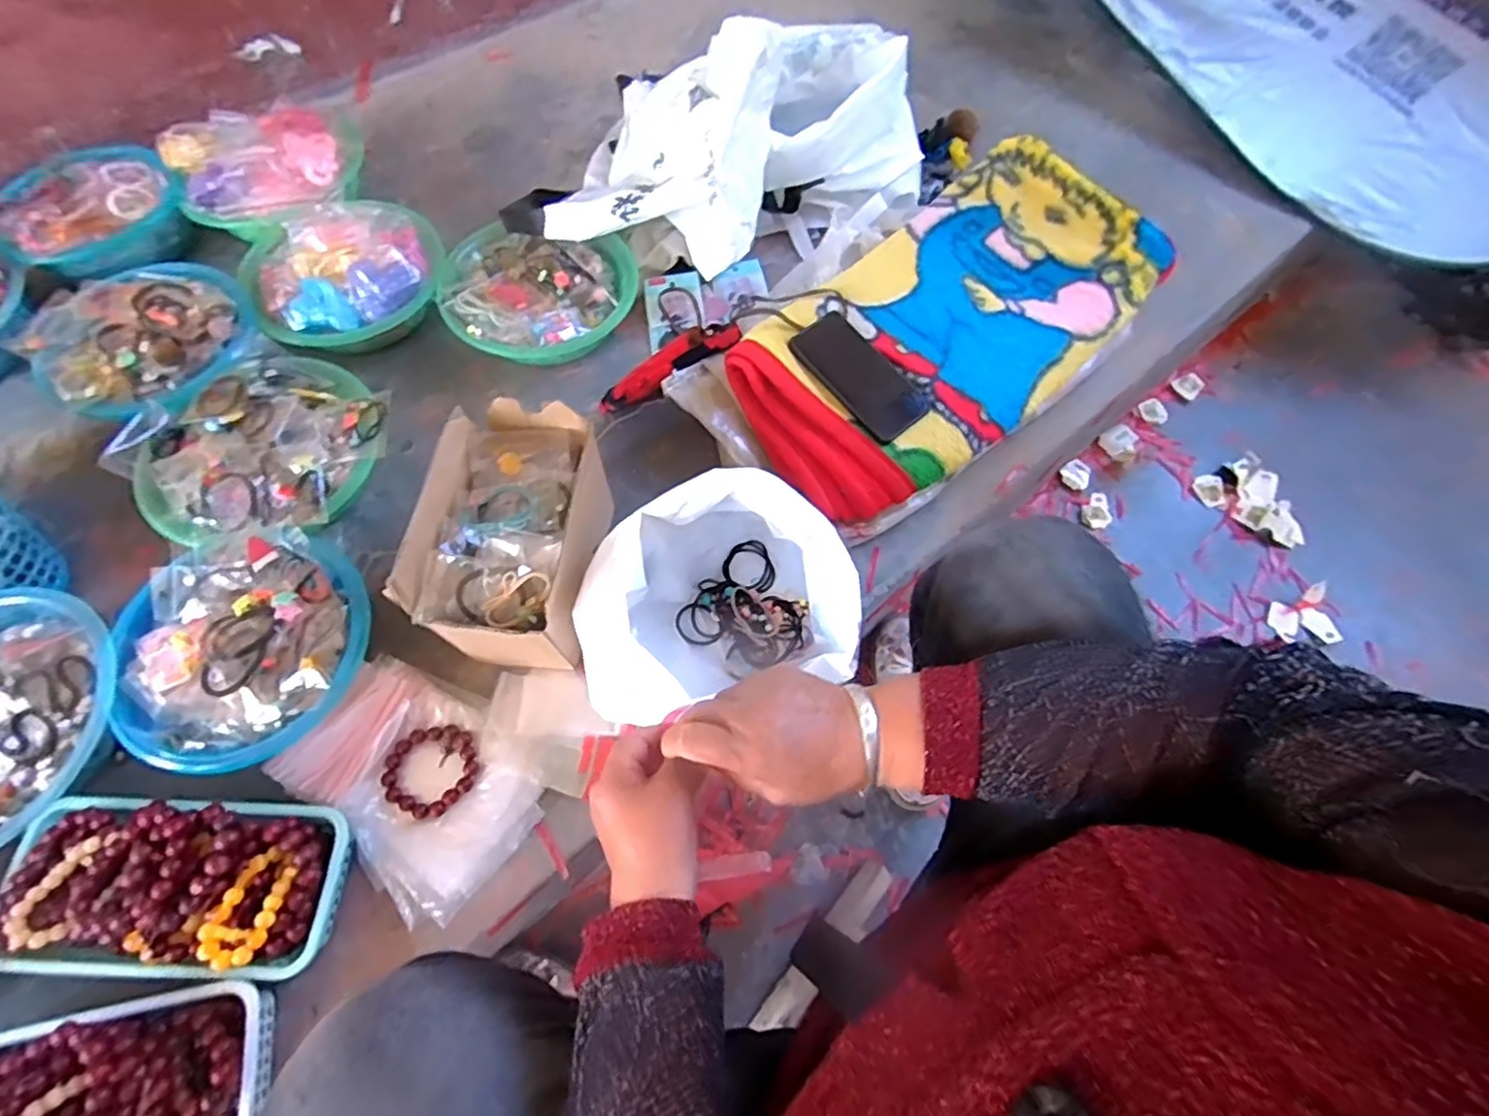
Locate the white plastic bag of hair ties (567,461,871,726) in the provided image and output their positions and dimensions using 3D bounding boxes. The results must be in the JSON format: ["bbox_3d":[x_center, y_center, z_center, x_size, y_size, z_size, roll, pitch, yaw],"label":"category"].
[{"bbox_3d":[-0.026,0.040,0.618,0.251,0.173,0.212,-11,66,-6],"label":"white plastic bag of hair ties"}]

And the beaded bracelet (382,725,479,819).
[{"bbox_3d":[-0.296,0.198,0.611,0.076,0.009,0.083,0,65,-1],"label":"beaded bracelet"}]

